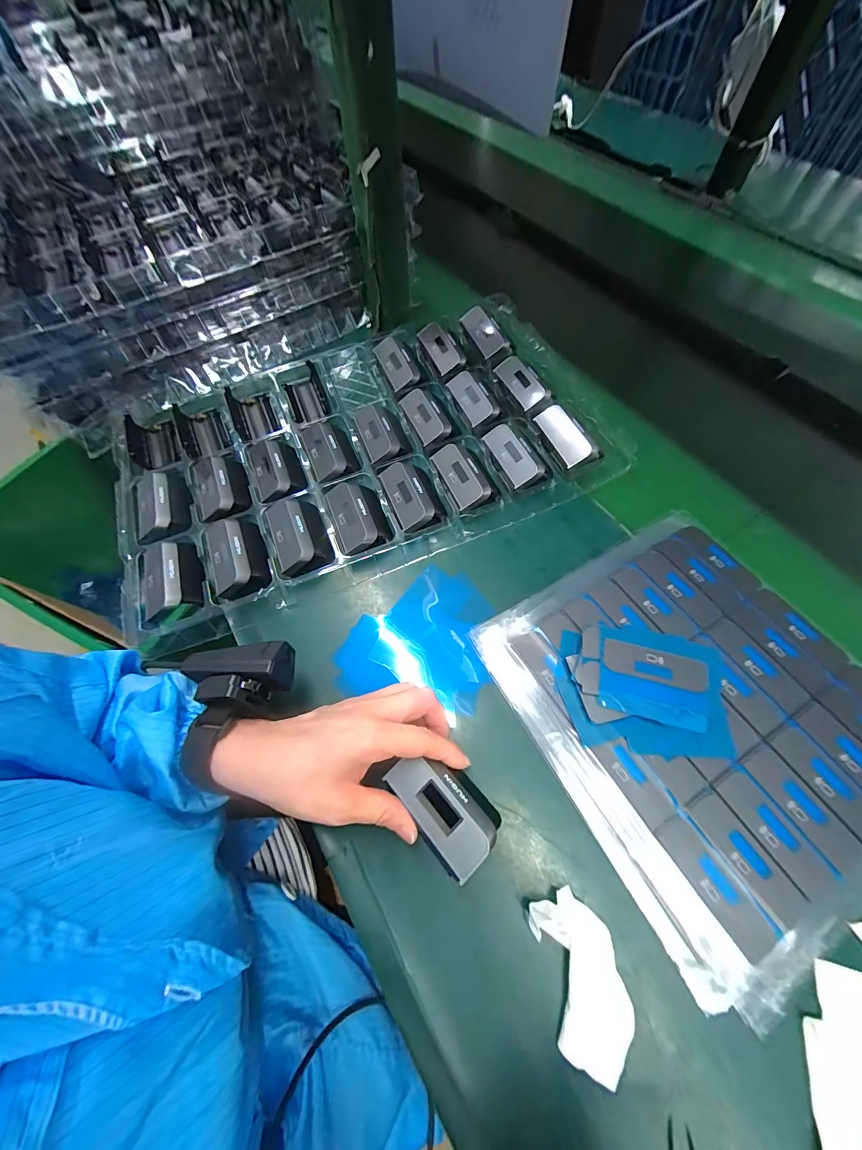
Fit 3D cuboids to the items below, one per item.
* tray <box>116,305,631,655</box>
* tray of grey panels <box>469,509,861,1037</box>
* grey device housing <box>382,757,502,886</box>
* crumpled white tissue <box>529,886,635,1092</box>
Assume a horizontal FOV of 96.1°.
[{"bbox_3d":[-0.075,-0.144,0.415,0.489,0.032,0.300,-22,65,-8],"label":"tray"},{"bbox_3d":[0.199,0.096,0.283,0.234,0.030,0.264,-27,66,-11],"label":"tray of grey panels"},{"bbox_3d":[0.008,0.147,0.250,0.044,0.022,0.072,-40,69,-16],"label":"grey device housing"},{"bbox_3d":[0.090,0.239,0.227,0.045,0.014,0.084,-11,64,-3],"label":"crumpled white tissue"}]

